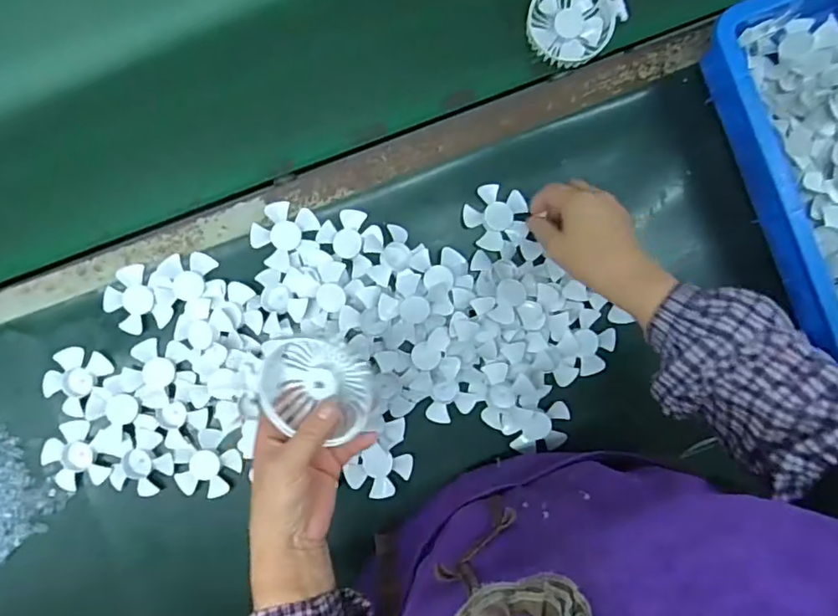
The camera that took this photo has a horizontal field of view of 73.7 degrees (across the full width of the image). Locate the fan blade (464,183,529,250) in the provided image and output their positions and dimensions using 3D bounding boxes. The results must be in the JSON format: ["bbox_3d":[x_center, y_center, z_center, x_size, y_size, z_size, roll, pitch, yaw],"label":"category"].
[{"bbox_3d":[0.086,-0.102,0.623,0.068,0.008,0.071,0,87,3],"label":"fan blade"}]

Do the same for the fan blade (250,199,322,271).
[{"bbox_3d":[-0.146,-0.082,0.609,0.071,0.007,0.067,0,89,-1],"label":"fan blade"}]

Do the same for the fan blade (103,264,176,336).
[{"bbox_3d":[-0.304,-0.005,0.607,0.072,0.010,0.063,39,89,0],"label":"fan blade"}]

